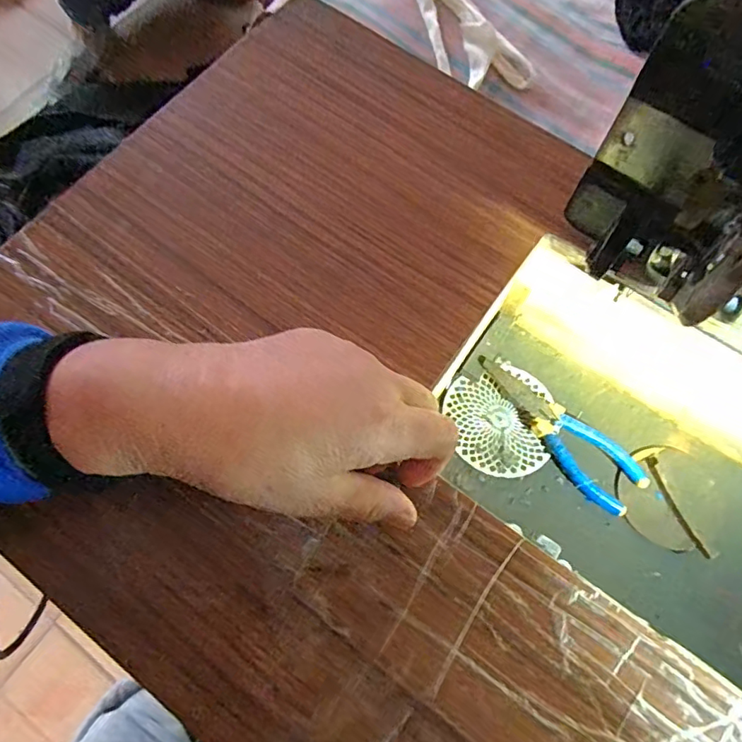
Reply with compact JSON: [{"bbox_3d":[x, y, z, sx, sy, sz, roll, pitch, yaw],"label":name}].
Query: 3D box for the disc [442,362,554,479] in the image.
[{"bbox_3d":[0.126,0.046,0.521,0.102,0.009,0.114,12,70,2],"label":"disc"}]

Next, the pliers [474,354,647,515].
[{"bbox_3d":[0.176,0.057,0.507,0.188,0.015,0.053,41,74,12],"label":"pliers"}]

